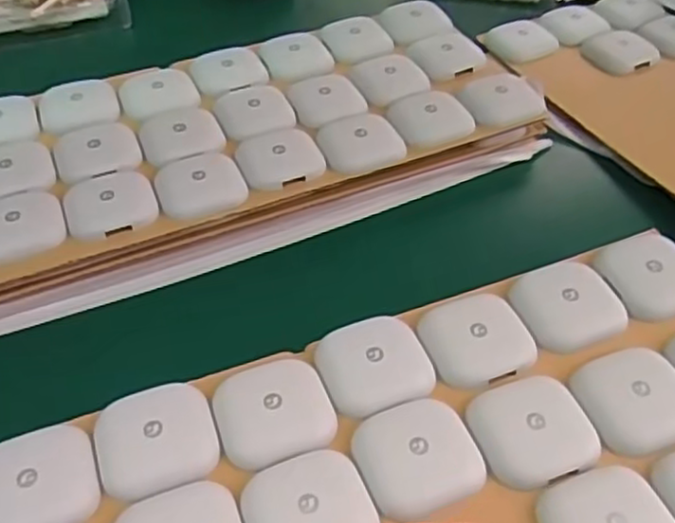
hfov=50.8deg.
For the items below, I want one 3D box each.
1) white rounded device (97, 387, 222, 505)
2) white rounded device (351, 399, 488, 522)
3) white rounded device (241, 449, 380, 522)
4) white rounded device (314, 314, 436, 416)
[{"bbox_3d":[-0.104,0.100,0.408,0.065,0.011,0.063,-14,50,-12],"label":"white rounded device"},{"bbox_3d":[0.045,0.107,0.401,0.065,0.012,0.063,-17,50,-15],"label":"white rounded device"},{"bbox_3d":[-0.015,0.134,0.377,0.064,0.012,0.062,-15,50,-13],"label":"white rounded device"},{"bbox_3d":[0.023,0.063,0.439,0.064,0.012,0.058,-17,50,-15],"label":"white rounded device"}]

